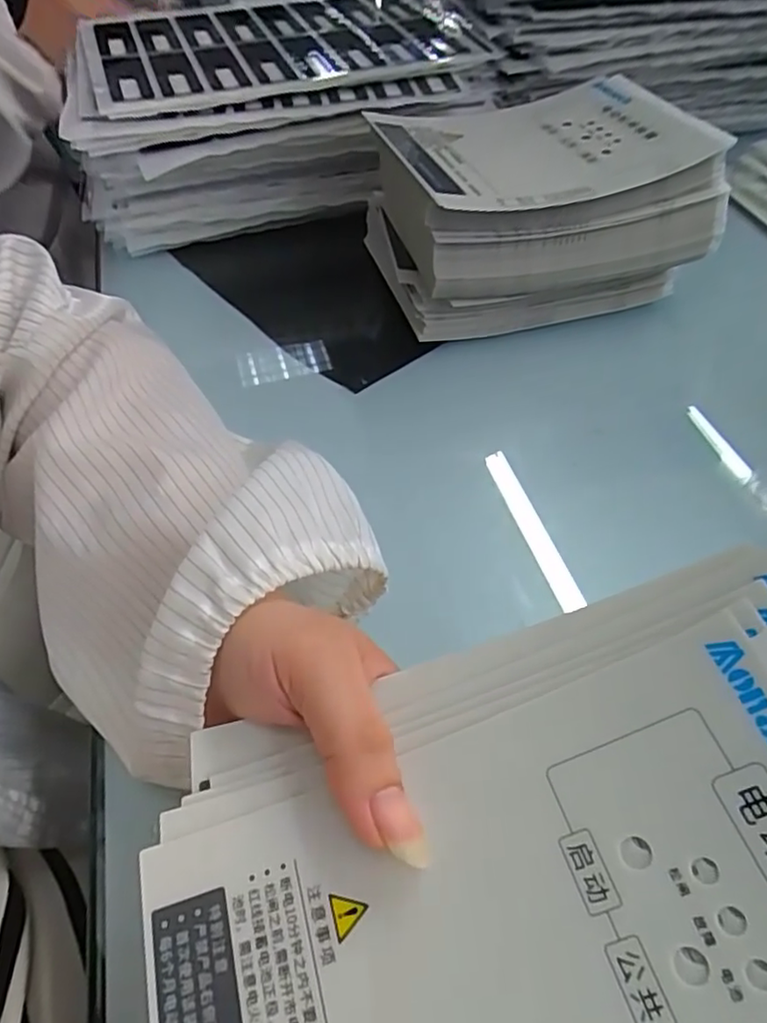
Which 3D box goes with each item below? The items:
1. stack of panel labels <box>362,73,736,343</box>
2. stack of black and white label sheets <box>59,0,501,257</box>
[{"bbox_3d":[0.094,-0.204,0.406,0.183,0.097,0.156,-14,53,-9],"label":"stack of panel labels"},{"bbox_3d":[-0.082,-0.320,0.493,0.299,0.098,0.192,-12,53,-7],"label":"stack of black and white label sheets"}]

